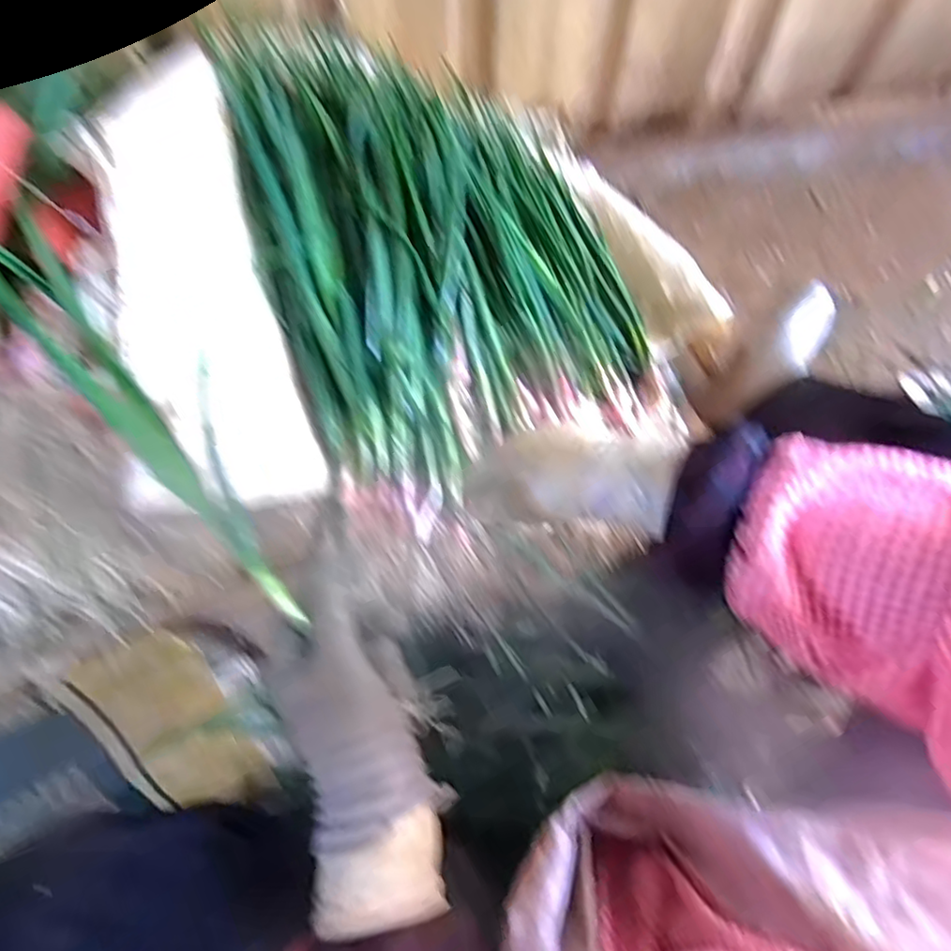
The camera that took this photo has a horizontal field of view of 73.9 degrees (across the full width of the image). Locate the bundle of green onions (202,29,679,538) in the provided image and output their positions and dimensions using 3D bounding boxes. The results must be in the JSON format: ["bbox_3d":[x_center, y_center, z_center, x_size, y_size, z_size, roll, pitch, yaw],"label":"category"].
[{"bbox_3d":[-0.033,-0.228,0.598,0.470,0.117,0.502,-15,81,-19],"label":"bundle of green onions"}]

